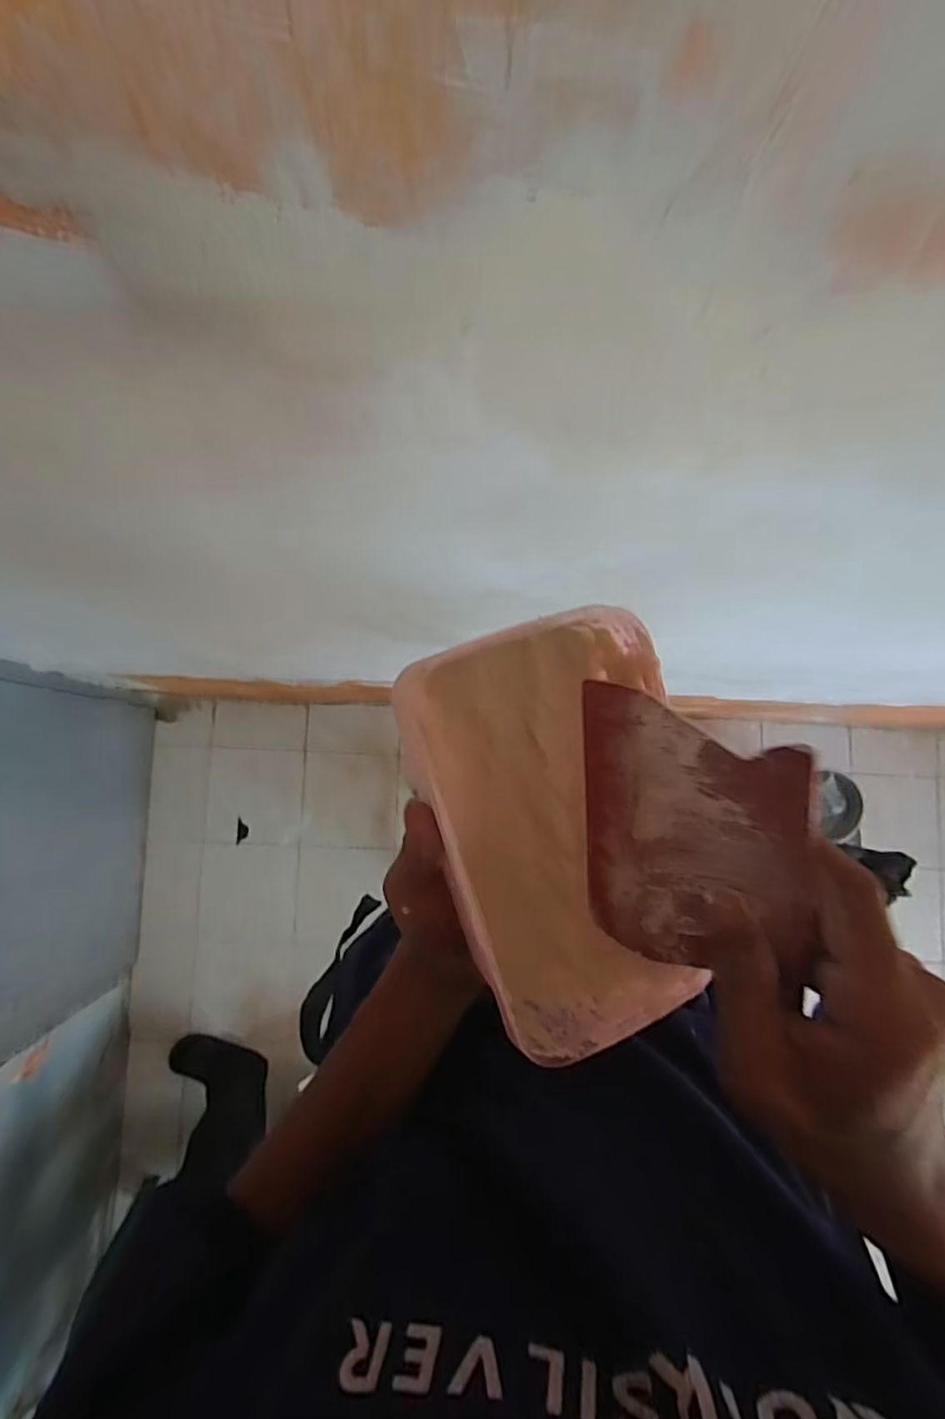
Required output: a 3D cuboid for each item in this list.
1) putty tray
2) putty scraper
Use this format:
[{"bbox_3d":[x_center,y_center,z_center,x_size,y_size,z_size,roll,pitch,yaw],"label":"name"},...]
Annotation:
[{"bbox_3d":[0.034,0.055,0.293,0.111,0.086,0.188,-10,90,-4],"label":"putty tray"},{"bbox_3d":[0.083,0.055,0.252,0.004,0.105,0.116,-15,109,-31],"label":"putty scraper"}]

